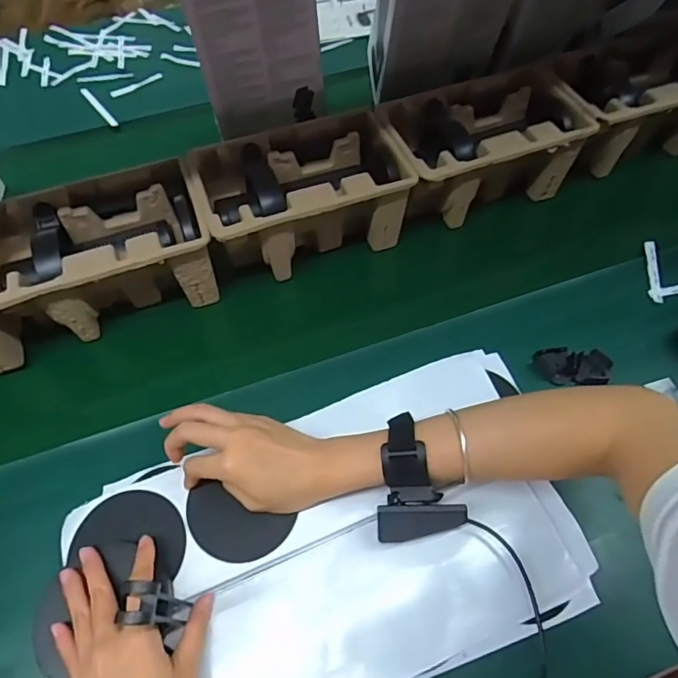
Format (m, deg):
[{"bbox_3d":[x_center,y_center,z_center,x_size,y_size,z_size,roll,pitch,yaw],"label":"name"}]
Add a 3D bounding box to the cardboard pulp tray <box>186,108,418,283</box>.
[{"bbox_3d":[-0.043,-0.162,0.578,0.228,0.102,0.148,-18,56,-10],"label":"cardboard pulp tray"}]

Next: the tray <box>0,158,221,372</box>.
[{"bbox_3d":[-0.258,-0.086,0.538,0.243,0.102,0.141,-18,56,-10],"label":"tray"}]

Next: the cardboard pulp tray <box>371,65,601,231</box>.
[{"bbox_3d":[0.172,-0.233,0.615,0.229,0.101,0.151,-21,57,-12],"label":"cardboard pulp tray"}]

